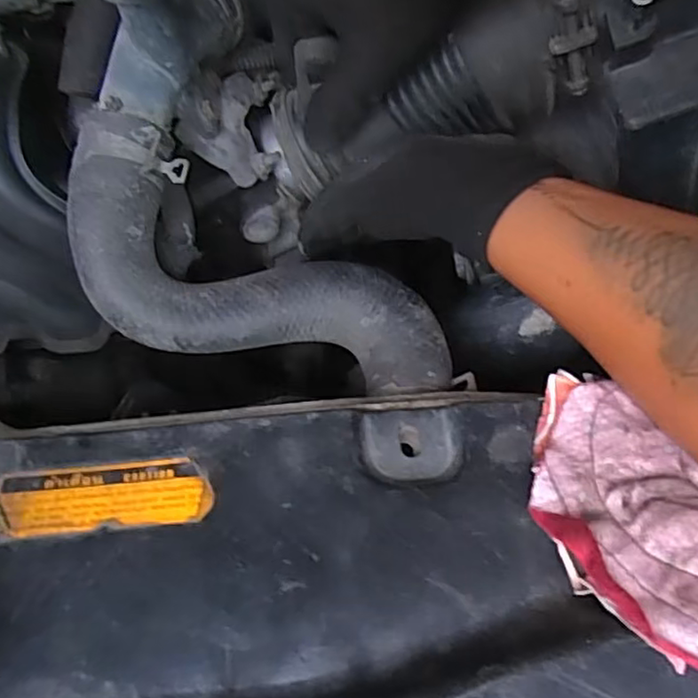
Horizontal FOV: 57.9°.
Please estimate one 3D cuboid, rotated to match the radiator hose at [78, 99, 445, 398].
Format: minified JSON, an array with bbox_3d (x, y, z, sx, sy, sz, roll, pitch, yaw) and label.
[{"bbox_3d":[-0.044,-0.031,0.289,0.184,0.054,0.072,23,54,-4],"label":"radiator hose"}]

